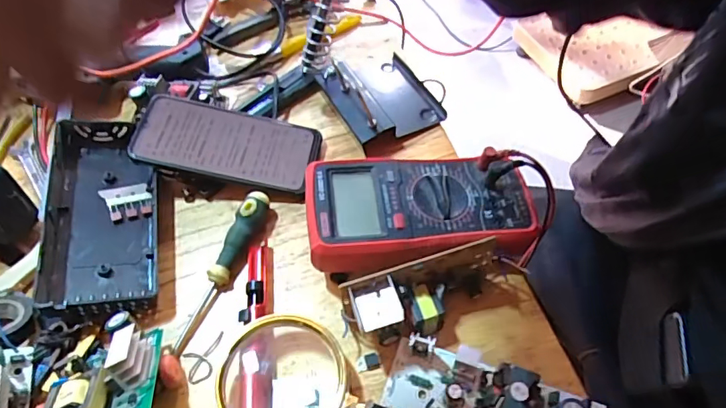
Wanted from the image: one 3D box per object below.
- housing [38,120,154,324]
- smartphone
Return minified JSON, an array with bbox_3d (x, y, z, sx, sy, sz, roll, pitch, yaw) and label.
[{"bbox_3d":[-0.225,0.005,0.419,0.085,0.048,0.187,-14,57,-6],"label":"housing"},{"bbox_3d":[-0.127,-0.059,0.452,0.163,0.013,0.077,11,57,-5],"label":"smartphone"}]

